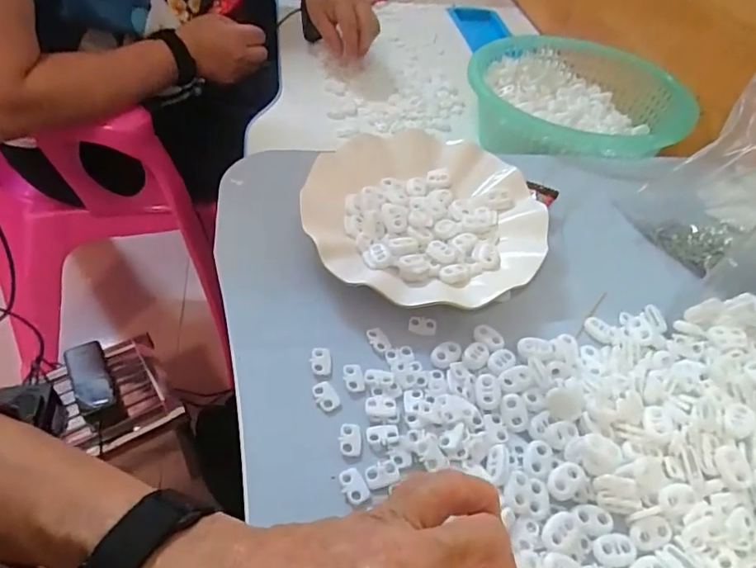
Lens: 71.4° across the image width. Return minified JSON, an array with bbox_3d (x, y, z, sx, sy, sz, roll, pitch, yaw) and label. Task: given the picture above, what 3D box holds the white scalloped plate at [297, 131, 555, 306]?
[{"bbox_3d":[0.034,-0.054,0.408,0.176,0.033,0.183,3,47,-4],"label":"white scalloped plate"}]

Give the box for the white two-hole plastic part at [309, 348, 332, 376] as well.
[{"bbox_3d":[-0.035,0.047,0.324,0.012,0.004,0.018,-1,47,-7],"label":"white two-hole plastic part"}]

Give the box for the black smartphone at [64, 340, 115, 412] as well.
[{"bbox_3d":[-0.476,0.154,0.871,0.056,0.010,0.109,-18,86,-28],"label":"black smartphone"}]

